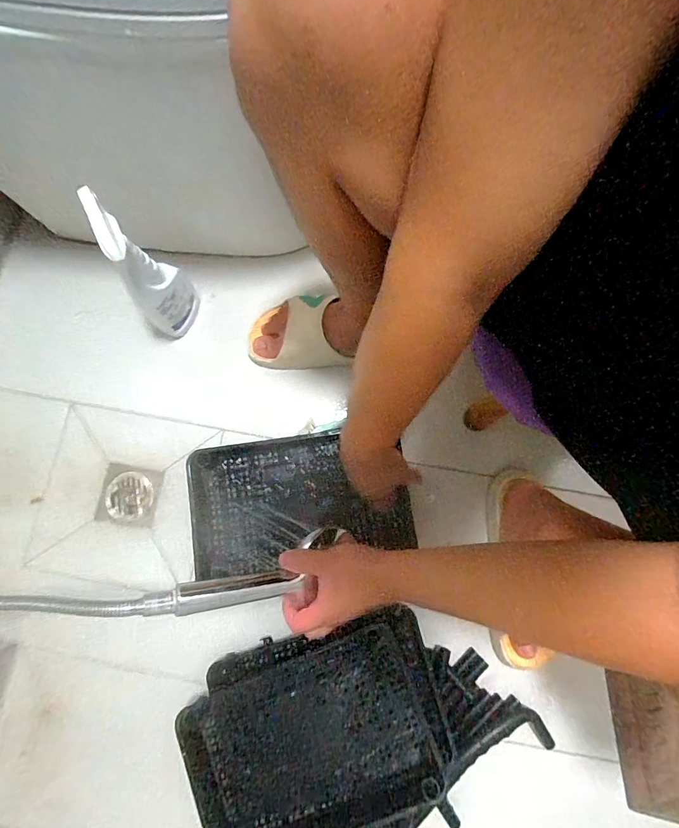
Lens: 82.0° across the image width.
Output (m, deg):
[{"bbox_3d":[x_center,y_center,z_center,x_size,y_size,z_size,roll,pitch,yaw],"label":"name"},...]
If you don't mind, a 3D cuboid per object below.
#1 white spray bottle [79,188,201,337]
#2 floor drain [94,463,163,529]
[{"bbox_3d":[-0.283,-0.206,0.597,0.063,0.262,0.096,-5,80,-2],"label":"white spray bottle"},{"bbox_3d":[-0.361,0.139,0.672,0.098,0.005,0.096,8,77,2],"label":"floor drain"}]

